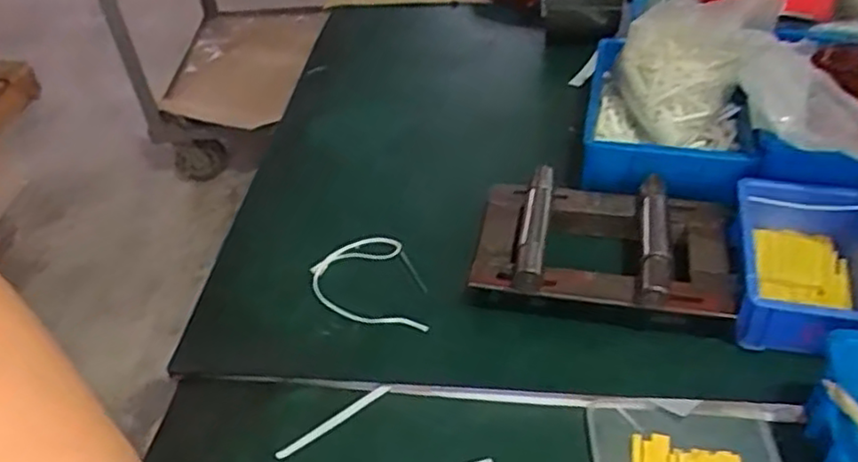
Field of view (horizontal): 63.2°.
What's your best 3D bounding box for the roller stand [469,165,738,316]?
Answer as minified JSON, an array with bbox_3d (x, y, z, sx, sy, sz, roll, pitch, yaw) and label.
[{"bbox_3d":[0.143,0.012,0.566,0.201,0.051,0.137,4,43,10],"label":"roller stand"}]

